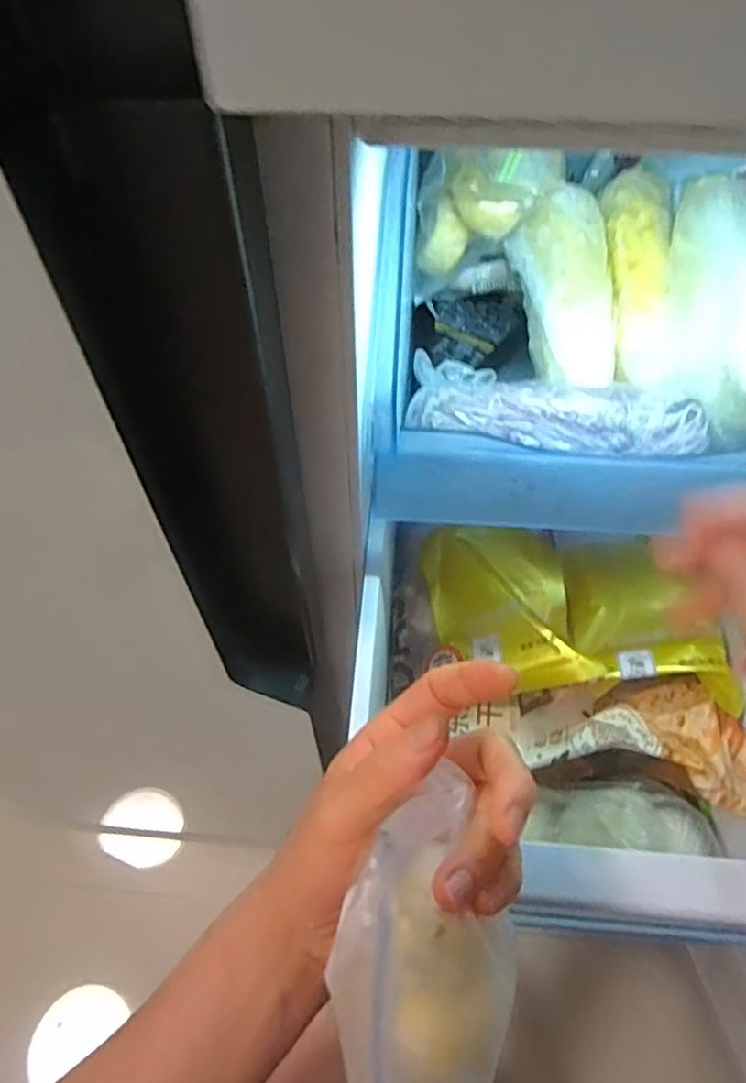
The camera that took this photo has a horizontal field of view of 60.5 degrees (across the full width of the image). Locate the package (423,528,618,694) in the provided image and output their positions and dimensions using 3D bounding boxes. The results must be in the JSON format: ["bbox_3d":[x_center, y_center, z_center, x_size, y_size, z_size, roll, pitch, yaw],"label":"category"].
[{"bbox_3d":[0.099,0.049,0.483,0.107,0.049,0.147,-9,55,-5],"label":"package"}]

